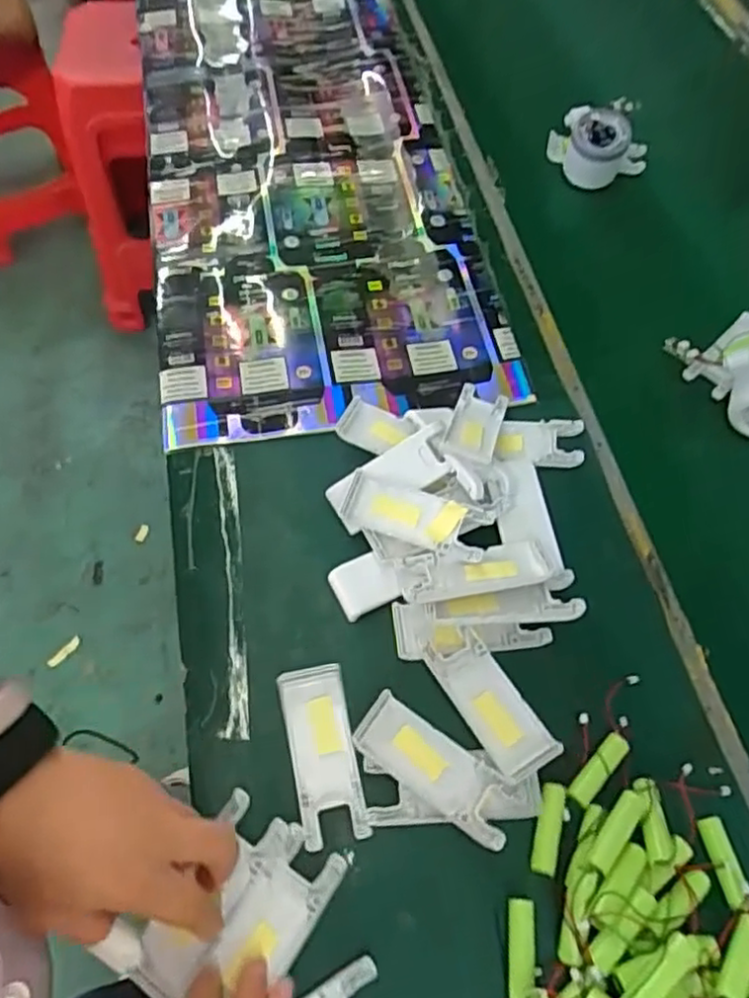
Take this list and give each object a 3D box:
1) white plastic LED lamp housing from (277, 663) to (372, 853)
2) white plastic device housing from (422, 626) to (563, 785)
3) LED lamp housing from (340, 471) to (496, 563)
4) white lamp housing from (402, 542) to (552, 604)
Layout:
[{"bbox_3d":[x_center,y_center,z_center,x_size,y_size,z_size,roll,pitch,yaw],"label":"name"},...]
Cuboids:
[{"bbox_3d":[-0.033,0.160,0.435,0.041,0.012,0.105,-11,61,-6],"label":"white plastic LED lamp housing"},{"bbox_3d":[0.075,0.131,0.443,0.041,0.012,0.096,-28,64,-15],"label":"white plastic device housing"},{"bbox_3d":[0.029,0.011,0.494,0.104,0.017,0.039,20,63,12],"label":"LED lamp housing"},{"bbox_3d":[0.071,0.050,0.480,0.099,0.016,0.037,-7,60,-3],"label":"white lamp housing"}]

